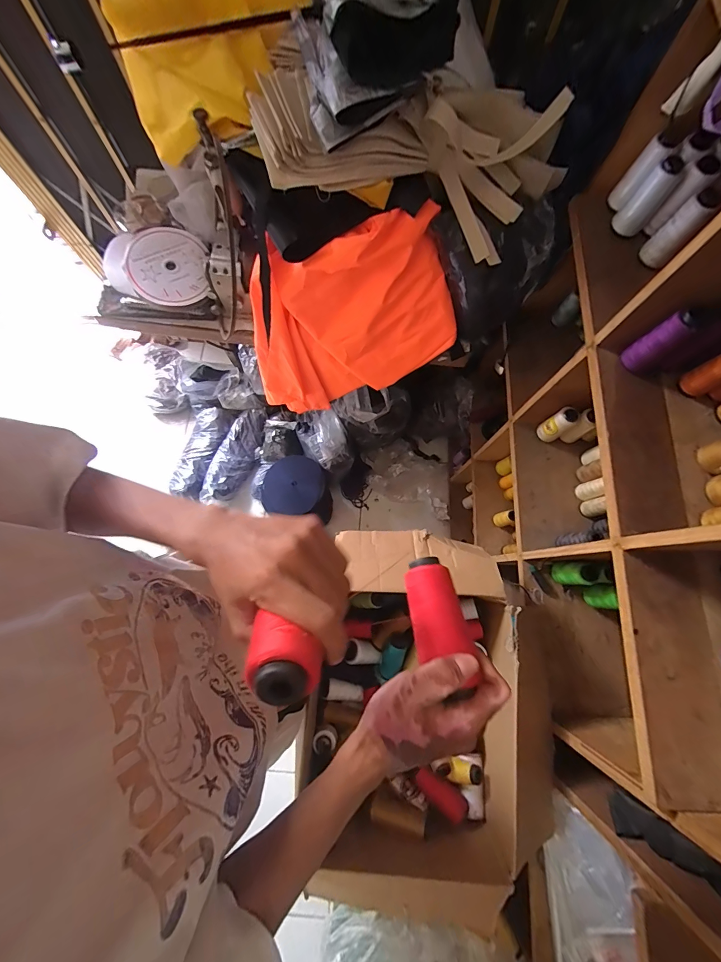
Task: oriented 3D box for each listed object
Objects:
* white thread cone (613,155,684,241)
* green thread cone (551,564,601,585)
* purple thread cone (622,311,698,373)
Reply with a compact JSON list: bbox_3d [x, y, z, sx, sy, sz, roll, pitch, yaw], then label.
[{"bbox_3d":[0.490,-0.484,0.616,0.049,0.122,0.042,39,78,8],"label":"white thread cone"},{"bbox_3d":[0.454,0.198,0.774,0.047,0.110,0.041,-2,76,-1],"label":"green thread cone"},{"bbox_3d":[0.457,-0.211,0.560,0.041,0.117,0.041,-34,79,-9],"label":"purple thread cone"}]

